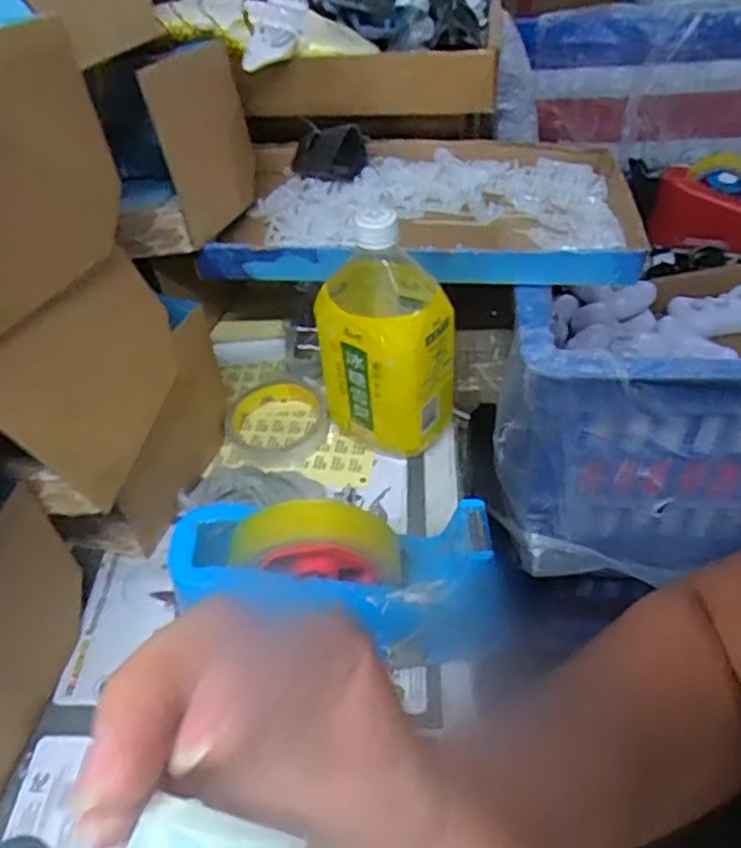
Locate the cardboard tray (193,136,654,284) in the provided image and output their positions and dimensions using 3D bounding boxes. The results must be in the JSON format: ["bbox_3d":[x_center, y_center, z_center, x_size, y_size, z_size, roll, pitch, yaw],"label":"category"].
[{"bbox_3d":[0.047,-0.190,0.615,0.355,0.049,0.202,0,46,4],"label":"cardboard tray"}]

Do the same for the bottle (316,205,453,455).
[{"bbox_3d":[0.012,-0.066,0.530,0.101,0.192,0.100,-4,46,1],"label":"bottle"}]

